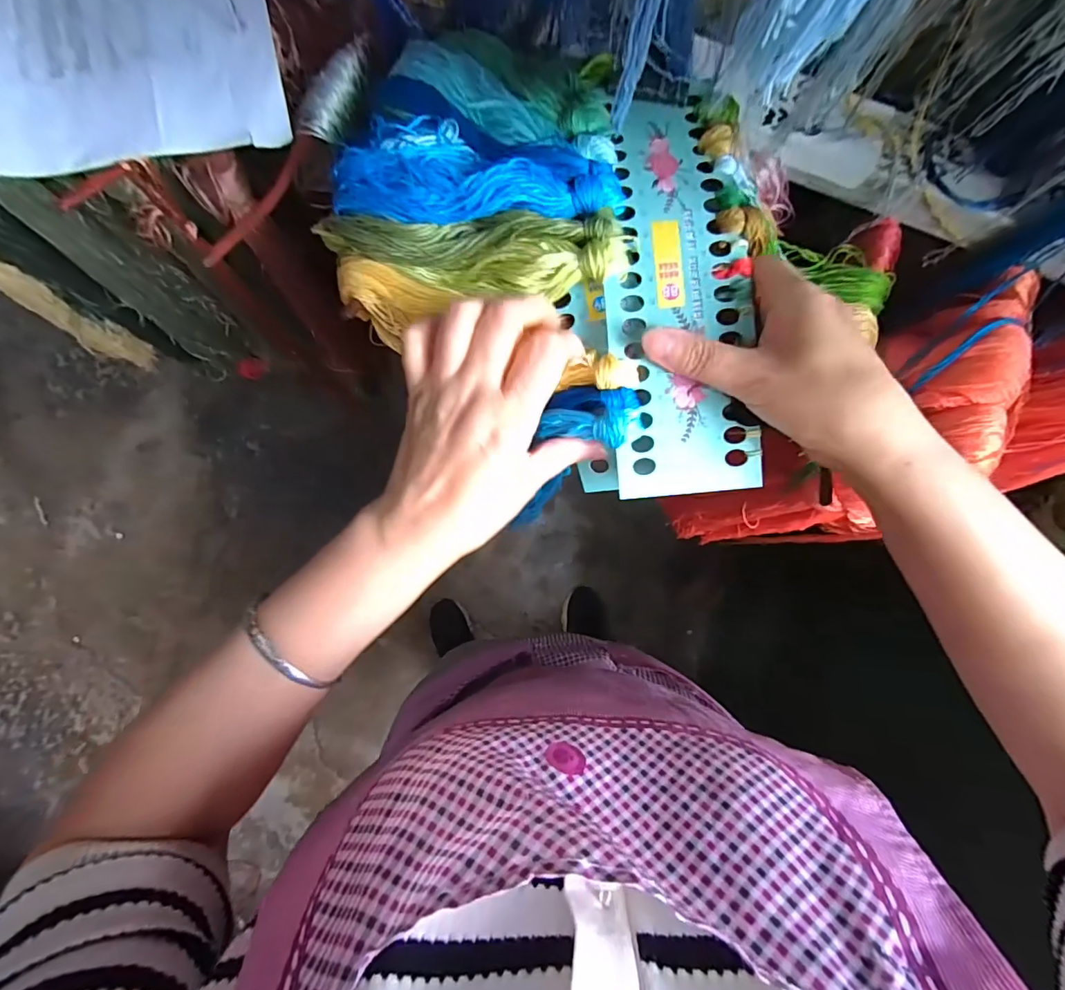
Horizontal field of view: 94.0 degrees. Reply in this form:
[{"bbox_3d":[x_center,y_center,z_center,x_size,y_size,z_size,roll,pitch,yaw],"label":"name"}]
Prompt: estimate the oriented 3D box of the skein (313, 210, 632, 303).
[{"bbox_3d":[-0.039,-0.145,0.296,0.188,0.027,0.042,8,82,12],"label":"skein"}]

